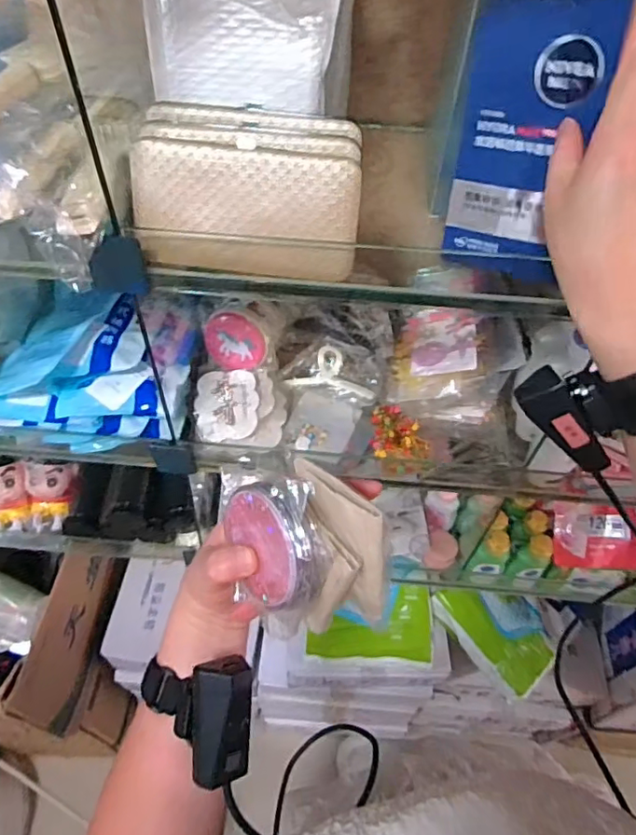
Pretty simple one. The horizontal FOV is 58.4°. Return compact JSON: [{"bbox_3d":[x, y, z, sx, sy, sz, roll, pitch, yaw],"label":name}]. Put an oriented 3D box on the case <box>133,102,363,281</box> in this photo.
[{"bbox_3d":[-0.047,-0.155,0.396,0.153,0.106,0.049,7,26,3],"label":"case"}]

